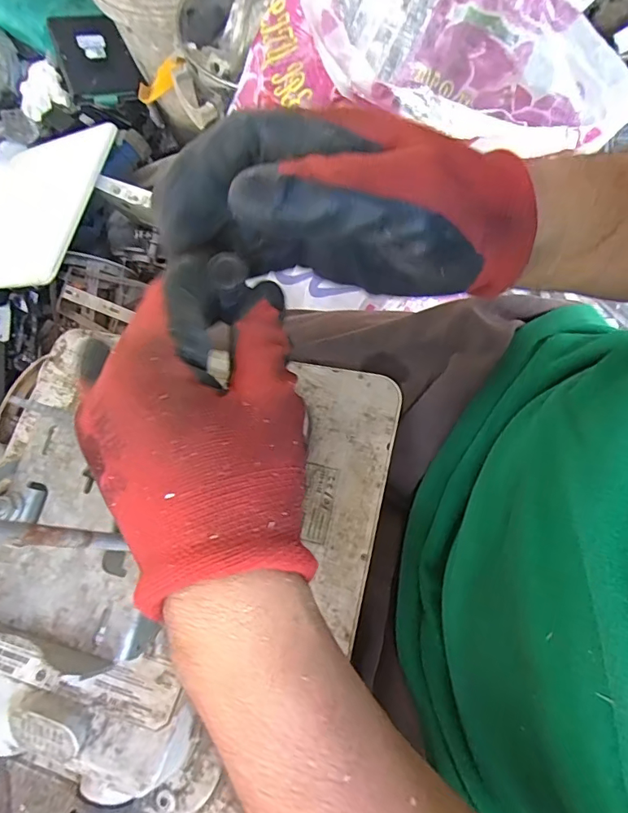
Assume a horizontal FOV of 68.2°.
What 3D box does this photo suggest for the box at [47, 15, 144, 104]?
[{"bbox_3d":[-0.401,-0.643,0.857,0.131,0.128,0.021,-16,26,-16],"label":"box"}]

